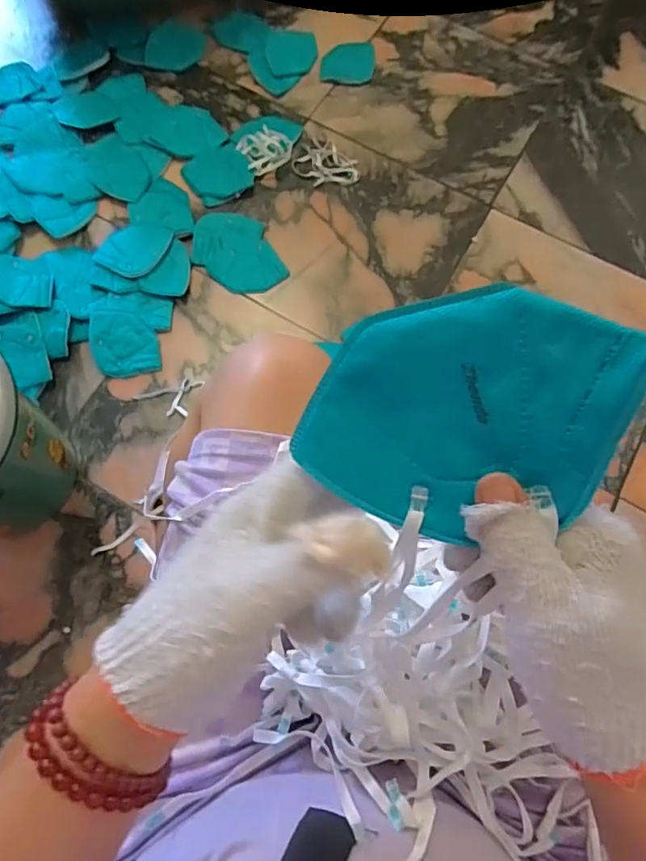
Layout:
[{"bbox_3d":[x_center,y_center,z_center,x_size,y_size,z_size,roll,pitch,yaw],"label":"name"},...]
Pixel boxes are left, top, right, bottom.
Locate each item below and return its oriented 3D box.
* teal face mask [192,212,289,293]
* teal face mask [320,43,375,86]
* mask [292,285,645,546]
[{"bbox_3d":[-0.156,-0.317,0.951,0.136,0.009,0.165,-24,75,-8],"label":"teal face mask"},{"bbox_3d":[0.052,-0.753,1.098,0.105,0.004,0.112,6,73,0],"label":"teal face mask"},{"bbox_3d":[0.053,-0.005,0.213,0.114,0.005,0.105,24,115,11],"label":"mask"}]

